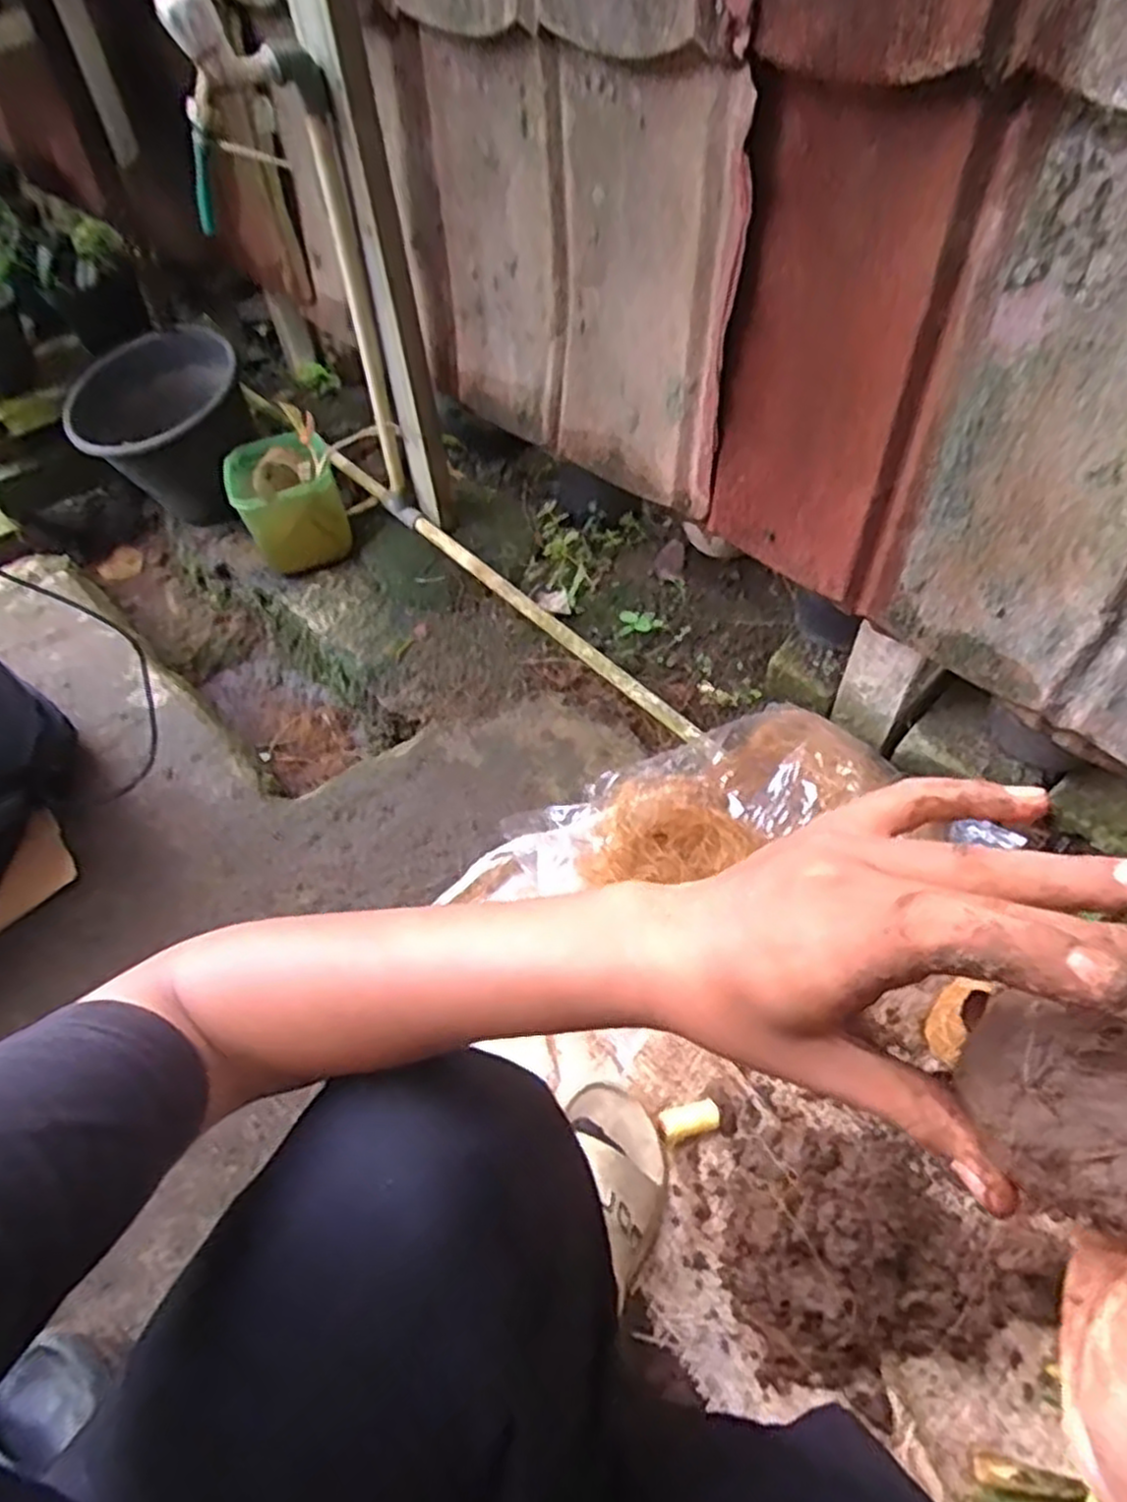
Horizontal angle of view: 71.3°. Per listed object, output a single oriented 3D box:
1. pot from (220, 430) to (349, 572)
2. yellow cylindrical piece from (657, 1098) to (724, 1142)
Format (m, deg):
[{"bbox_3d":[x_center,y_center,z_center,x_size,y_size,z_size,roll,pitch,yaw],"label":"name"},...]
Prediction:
[{"bbox_3d":[-0.430,-0.394,1.213,0.154,0.146,0.145,-30,55,-17],"label":"pot"},{"bbox_3d":[0.116,0.339,0.720,0.055,0.020,0.027,-14,52,-5],"label":"yellow cylindrical piece"}]

